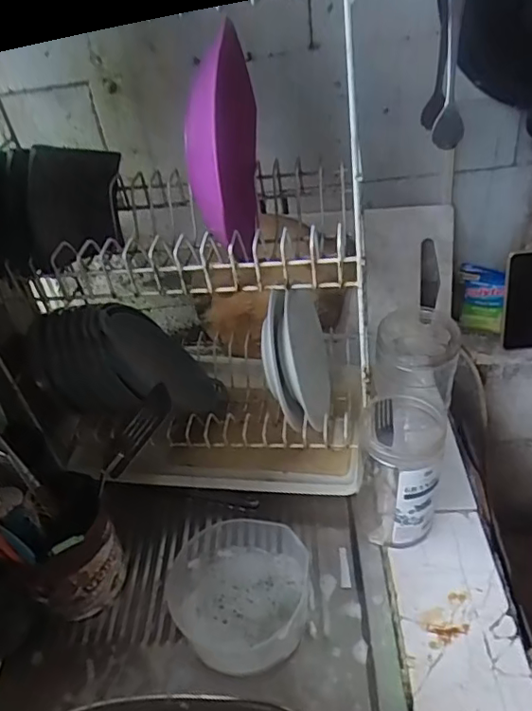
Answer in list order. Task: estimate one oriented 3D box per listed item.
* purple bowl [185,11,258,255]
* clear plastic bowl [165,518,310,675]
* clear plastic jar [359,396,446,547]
[{"bbox_3d":[-0.043,-0.218,0.551,0.064,0.167,0.191,-6,38,2],"label":"purple bowl"},{"bbox_3d":[-0.030,0.261,0.628,0.147,0.041,0.156,-4,38,4],"label":"clear plastic bowl"},{"bbox_3d":[0.150,0.140,0.638,0.077,0.164,0.085,0,39,9],"label":"clear plastic jar"}]

